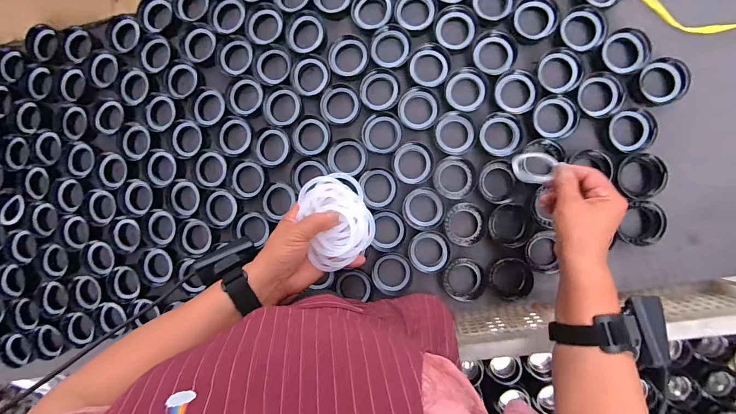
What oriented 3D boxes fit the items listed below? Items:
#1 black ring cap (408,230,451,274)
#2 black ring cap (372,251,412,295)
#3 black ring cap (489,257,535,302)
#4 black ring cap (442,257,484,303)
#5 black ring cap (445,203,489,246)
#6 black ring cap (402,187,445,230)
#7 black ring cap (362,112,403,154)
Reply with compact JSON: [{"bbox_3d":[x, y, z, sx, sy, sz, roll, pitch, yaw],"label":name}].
[{"bbox_3d":[0.099,0.073,0.563,0.066,0.012,0.068,0,91,7],"label":"black ring cap"},{"bbox_3d":[0.039,0.109,0.570,0.063,0.016,0.067,11,92,7],"label":"black ring cap"},{"bbox_3d":[0.228,0.114,0.555,0.068,0.011,0.065,0,91,7],"label":"black ring cap"},{"bbox_3d":[0.154,0.118,0.563,0.067,0.010,0.068,0,91,7],"label":"black ring cap"},{"bbox_3d":[0.157,0.028,0.558,0.066,0.016,0.069,0,91,7],"label":"black ring cap"},{"bbox_3d":[0.089,0.003,0.561,0.065,0.014,0.067,8,92,7],"label":"black ring cap"},{"bbox_3d":[0.023,-0.122,0.570,0.063,0.023,0.064,0,91,7],"label":"black ring cap"}]

